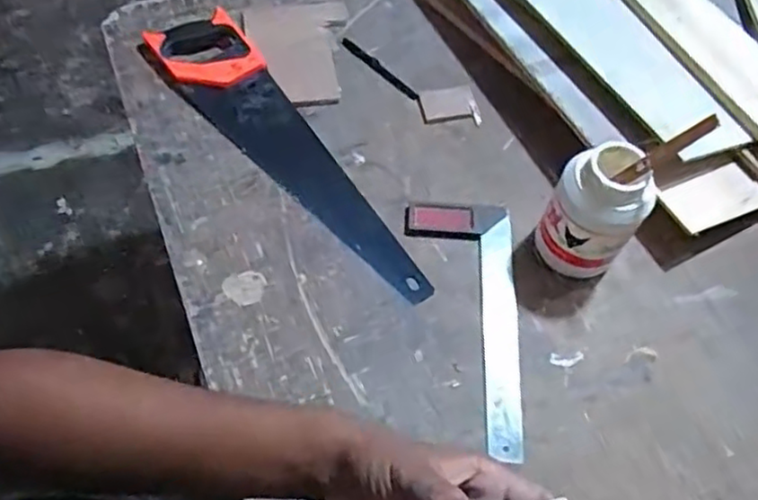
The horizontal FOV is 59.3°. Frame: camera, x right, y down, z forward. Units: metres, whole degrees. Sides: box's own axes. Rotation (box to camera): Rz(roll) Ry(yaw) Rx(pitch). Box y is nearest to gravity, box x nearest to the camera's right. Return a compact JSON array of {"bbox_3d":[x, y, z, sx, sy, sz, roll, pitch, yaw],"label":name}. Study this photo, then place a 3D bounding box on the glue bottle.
[{"bbox_3d":[0.240,-0.042,0.742,0.093,0.166,0.096,1,60,-2],"label":"glue bottle"}]

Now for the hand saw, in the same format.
[{"bbox_3d":[-0.132,-0.128,0.851,0.123,0.041,0.531,-31,65,-18],"label":"hand saw"}]

